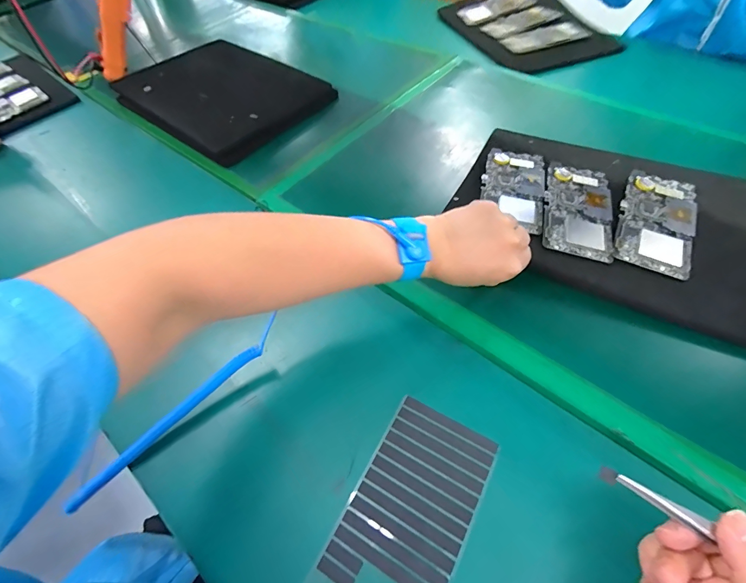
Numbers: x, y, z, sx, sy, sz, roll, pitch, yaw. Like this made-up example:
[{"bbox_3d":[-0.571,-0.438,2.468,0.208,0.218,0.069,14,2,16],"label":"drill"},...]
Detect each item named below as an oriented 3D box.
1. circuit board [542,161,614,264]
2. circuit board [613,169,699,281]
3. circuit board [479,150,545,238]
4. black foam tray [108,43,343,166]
[{"bbox_3d":[0.244,-0.102,0.428,0.073,0.007,0.156,13,58,14],"label":"circuit board"},{"bbox_3d":[0.325,-0.084,0.414,0.074,0.008,0.158,22,60,19],"label":"circuit board"},{"bbox_3d":[0.174,-0.130,0.448,0.073,0.008,0.148,12,57,13],"label":"circuit board"},{"bbox_3d":[-0.294,-0.391,0.694,0.414,0.030,0.268,36,66,26],"label":"black foam tray"}]

